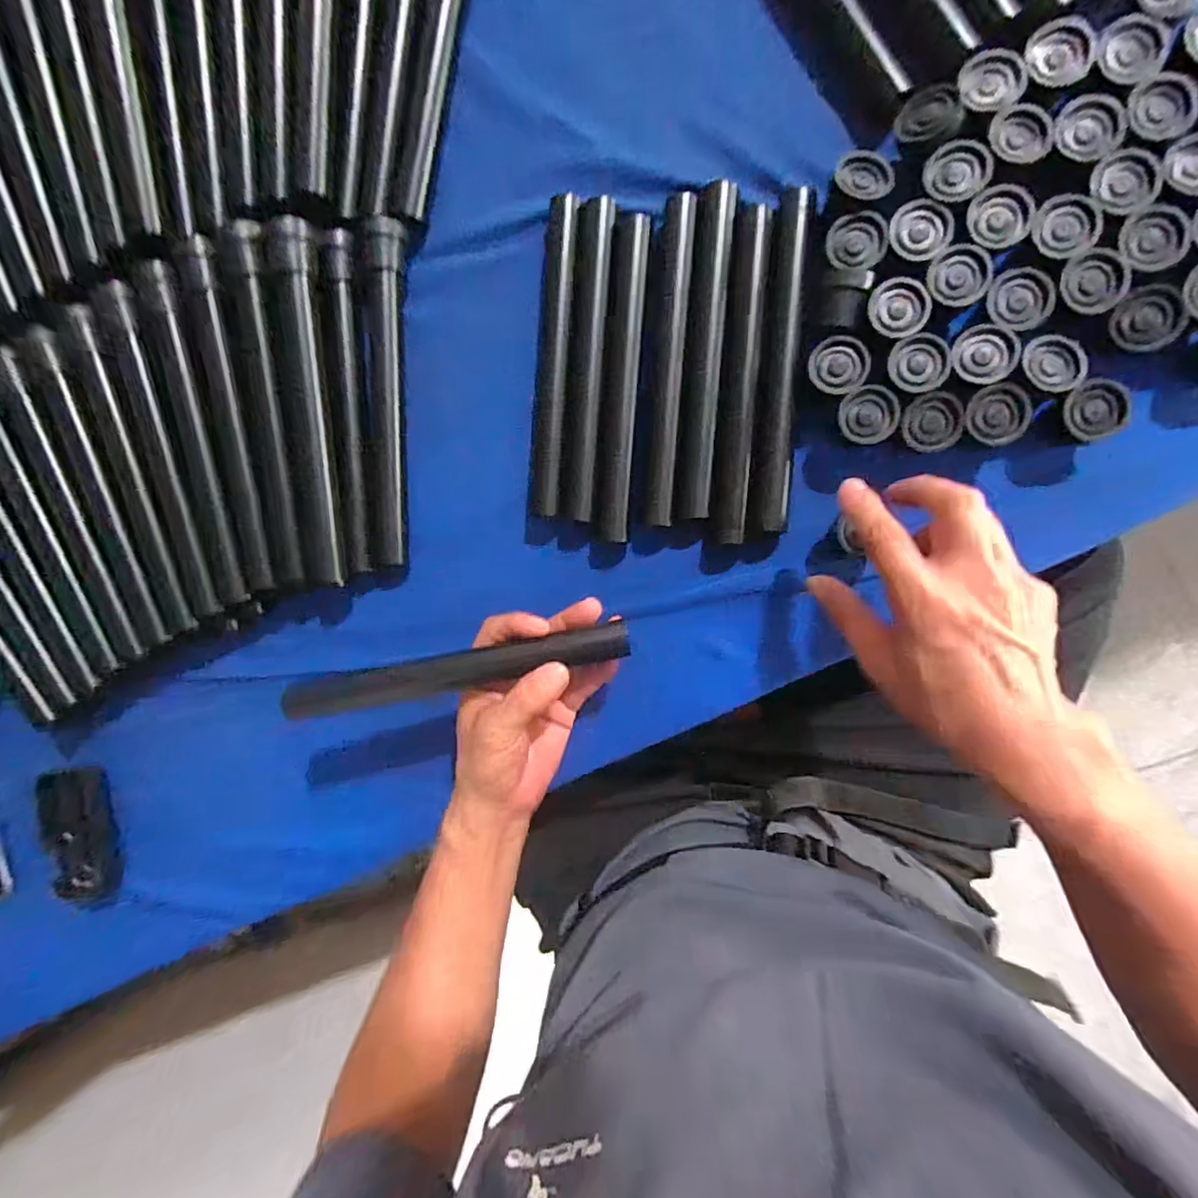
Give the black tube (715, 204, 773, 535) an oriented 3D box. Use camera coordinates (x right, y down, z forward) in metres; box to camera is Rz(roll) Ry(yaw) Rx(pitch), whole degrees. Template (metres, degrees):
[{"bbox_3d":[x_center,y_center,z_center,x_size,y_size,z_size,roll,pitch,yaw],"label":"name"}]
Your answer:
[{"bbox_3d":[0.096,-0.147,0.362,0.023,0.019,0.214,4,93,9],"label":"black tube"}]

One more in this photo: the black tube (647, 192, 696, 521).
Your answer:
[{"bbox_3d":[0.049,-0.162,0.374,0.019,0.019,0.218,5,93,9],"label":"black tube"}]

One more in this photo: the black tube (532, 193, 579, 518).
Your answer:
[{"bbox_3d":[-0.033,-0.171,0.390,0.023,0.021,0.218,5,93,9],"label":"black tube"}]

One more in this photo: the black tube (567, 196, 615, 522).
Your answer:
[{"bbox_3d":[-0.007,-0.167,0.385,0.022,0.018,0.219,5,93,9],"label":"black tube"}]

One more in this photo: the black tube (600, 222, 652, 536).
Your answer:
[{"bbox_3d":[0.018,-0.152,0.382,0.022,0.018,0.220,4,93,9],"label":"black tube"}]

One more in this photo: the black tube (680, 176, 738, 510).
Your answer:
[{"bbox_3d":[0.073,-0.164,0.365,0.021,0.021,0.216,5,93,9],"label":"black tube"}]

